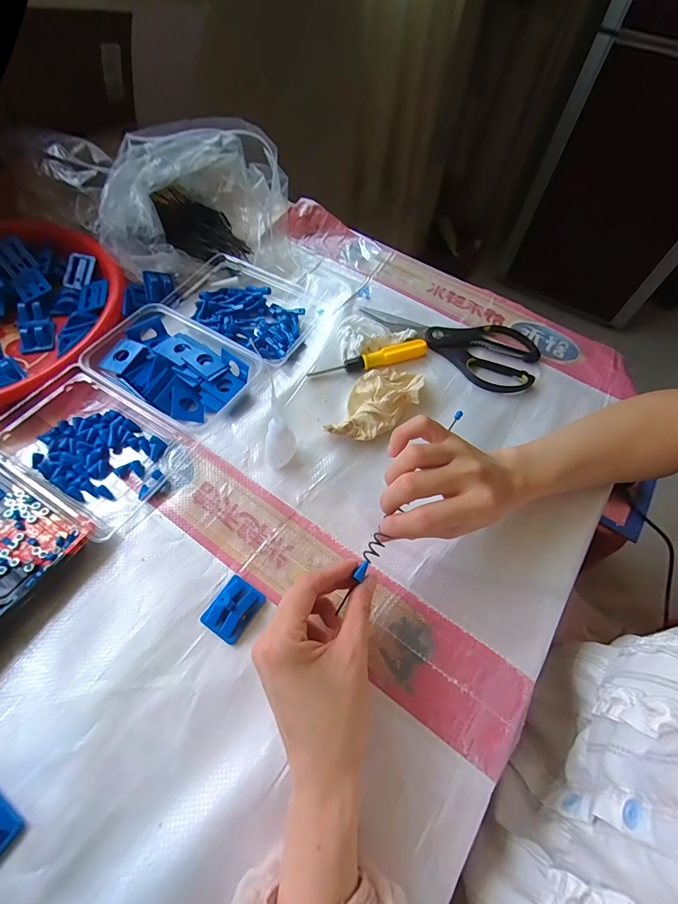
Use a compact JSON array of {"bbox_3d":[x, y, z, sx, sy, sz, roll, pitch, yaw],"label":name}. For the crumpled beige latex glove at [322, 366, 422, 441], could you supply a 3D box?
[{"bbox_3d":[0.043,-0.052,0.408,0.068,0.027,0.120,22,62,10],"label":"crumpled beige latex glove"}]

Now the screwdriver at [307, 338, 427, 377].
[{"bbox_3d":[0.035,-0.106,0.444,0.140,0.016,0.020,-19,63,-13],"label":"screwdriver"}]

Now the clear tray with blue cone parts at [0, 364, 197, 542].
[{"bbox_3d":[-0.247,-0.010,0.370,0.173,0.030,0.119,27,63,12],"label":"clear tray with blue cone parts"}]

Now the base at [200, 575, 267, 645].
[{"bbox_3d":[-0.087,0.126,0.313,0.035,0.019,0.044,31,64,14],"label":"base"}]

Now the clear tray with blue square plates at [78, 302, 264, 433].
[{"bbox_3d":[-0.179,-0.090,0.415,0.157,0.035,0.110,30,64,14],"label":"clear tray with blue square plates"}]

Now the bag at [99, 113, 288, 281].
[{"bbox_3d":[-0.178,-0.328,0.486,0.209,0.099,0.174,1,61,-2],"label":"bag"}]

